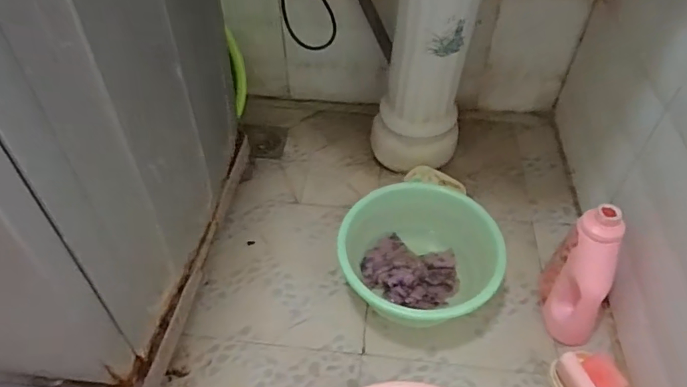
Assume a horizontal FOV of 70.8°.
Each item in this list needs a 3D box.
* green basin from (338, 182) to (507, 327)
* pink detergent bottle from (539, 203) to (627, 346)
[{"bbox_3d":[0.122,0.117,0.808,0.256,0.122,0.244,7,46,6],"label":"green basin"},{"bbox_3d":[0.358,0.130,0.722,0.052,0.224,0.105,-1,48,0],"label":"pink detergent bottle"}]

